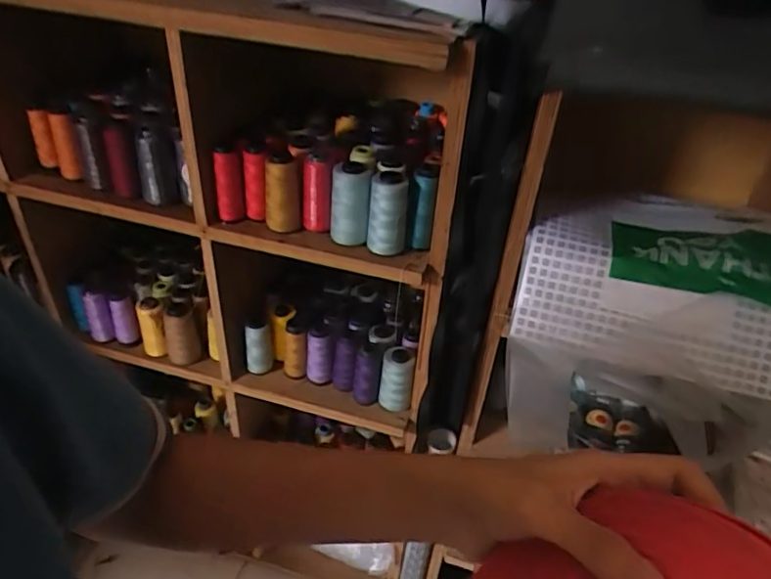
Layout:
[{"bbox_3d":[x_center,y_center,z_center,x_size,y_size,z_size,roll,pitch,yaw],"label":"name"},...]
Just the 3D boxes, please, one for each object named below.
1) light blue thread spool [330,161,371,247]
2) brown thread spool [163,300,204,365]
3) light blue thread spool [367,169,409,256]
[{"bbox_3d":[-0.049,-0.113,0.780,0.052,0.112,0.045,1,37,-5],"label":"light blue thread spool"},{"bbox_3d":[-0.368,0.081,1.036,0.064,0.111,0.049,-12,40,-20],"label":"brown thread spool"},{"bbox_3d":[0.004,-0.105,0.772,0.051,0.113,0.043,4,37,-1],"label":"light blue thread spool"}]

